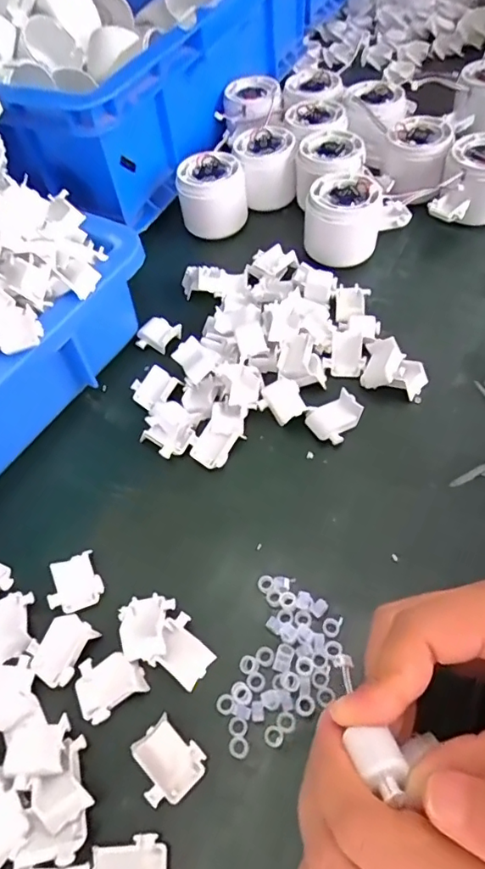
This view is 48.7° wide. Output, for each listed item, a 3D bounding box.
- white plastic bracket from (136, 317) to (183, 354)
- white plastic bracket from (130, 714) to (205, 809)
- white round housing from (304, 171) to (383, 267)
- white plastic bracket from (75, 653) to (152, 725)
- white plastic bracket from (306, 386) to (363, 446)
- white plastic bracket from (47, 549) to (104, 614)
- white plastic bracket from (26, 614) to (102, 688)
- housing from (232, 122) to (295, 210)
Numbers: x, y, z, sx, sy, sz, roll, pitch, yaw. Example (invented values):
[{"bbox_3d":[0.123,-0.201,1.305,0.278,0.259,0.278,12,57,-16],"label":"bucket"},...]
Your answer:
[{"bbox_3d":[-0.064,-0.076,0.410,0.030,0.012,0.025,25,62,21],"label":"white plastic bracket"},{"bbox_3d":[-0.035,0.152,0.248,0.031,0.010,0.029,38,67,27],"label":"white plastic bracket"},{"bbox_3d":[0.080,-0.171,0.430,0.056,0.049,0.057,33,65,25],"label":"white round housing"},{"bbox_3d":[-0.068,0.125,0.272,0.033,0.007,0.029,-32,58,-14],"label":"white plastic bracket"},{"bbox_3d":[0.059,-0.011,0.346,0.031,0.016,0.027,-35,59,-16],"label":"white plastic bracket"},{"bbox_3d":[-0.095,0.083,0.303,0.029,0.008,0.030,-20,56,-7],"label":"white plastic bracket"},{"bbox_3d":[-0.096,0.114,0.286,0.029,0.007,0.033,25,62,22],"label":"white plastic bracket"},{"bbox_3d":[0.020,-0.242,0.487,0.053,0.048,0.055,-9,56,1],"label":"housing"}]

